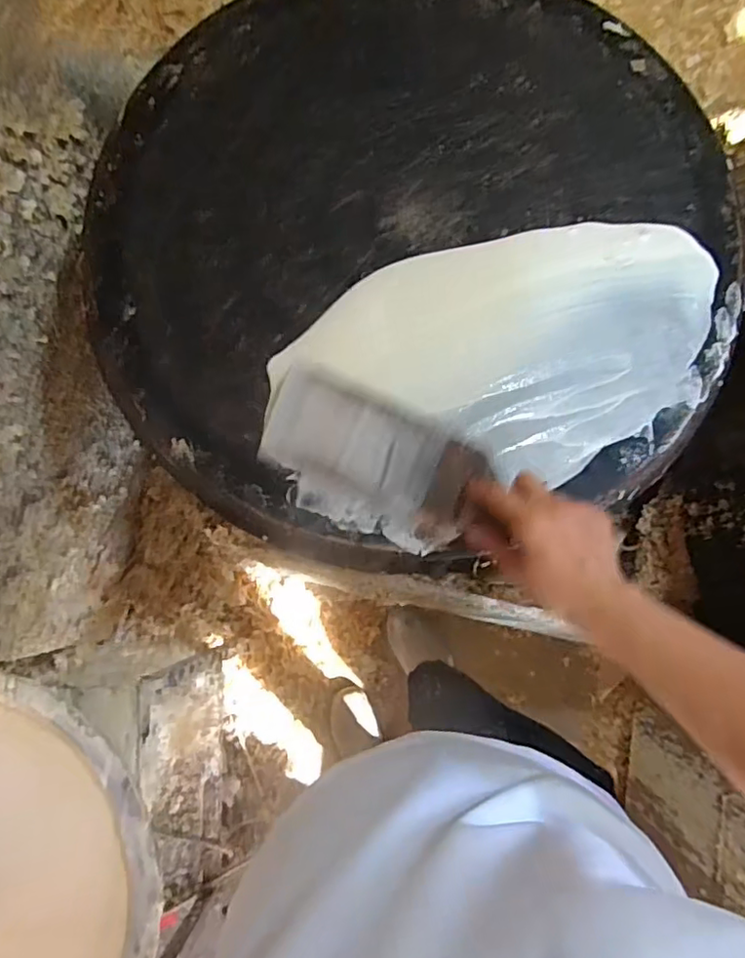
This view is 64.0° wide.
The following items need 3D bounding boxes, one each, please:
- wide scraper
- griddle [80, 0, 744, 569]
[{"bbox_3d":[0.001,-0.023,0.510,0.186,0.010,0.090,28,101,7],"label":"wide scraper"},{"bbox_3d":[0.031,-0.233,0.561,0.589,0.041,0.587,0,81,0],"label":"griddle"}]

